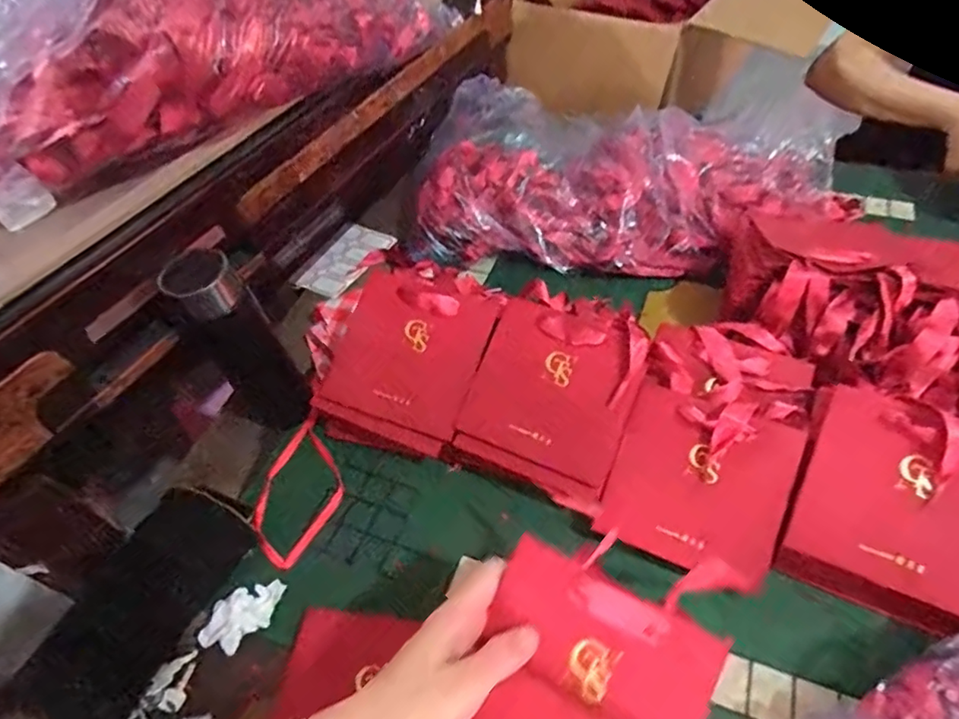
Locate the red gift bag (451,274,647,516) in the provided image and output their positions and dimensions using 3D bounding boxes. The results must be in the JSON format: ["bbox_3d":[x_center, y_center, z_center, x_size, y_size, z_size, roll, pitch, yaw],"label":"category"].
[{"bbox_3d":[0.071,0.029,0.538,0.142,0.035,0.179,19,90,16],"label":"red gift bag"}]

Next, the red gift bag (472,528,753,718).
[{"bbox_3d":[0.070,0.190,0.352,0.138,0.038,0.178,21,80,12],"label":"red gift bag"}]

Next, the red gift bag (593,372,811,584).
[{"bbox_3d":[0.186,0.105,0.485,0.141,0.021,0.139,20,81,19],"label":"red gift bag"}]

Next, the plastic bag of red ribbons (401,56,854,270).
[{"bbox_3d":[0.168,-0.259,0.739,0.510,0.169,0.245,3,50,7],"label":"plastic bag of red ribbons"}]

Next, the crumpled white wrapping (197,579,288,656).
[{"bbox_3d":[-0.199,0.219,0.486,0.070,0.028,0.035,-29,54,-19],"label":"crumpled white wrapping"}]

